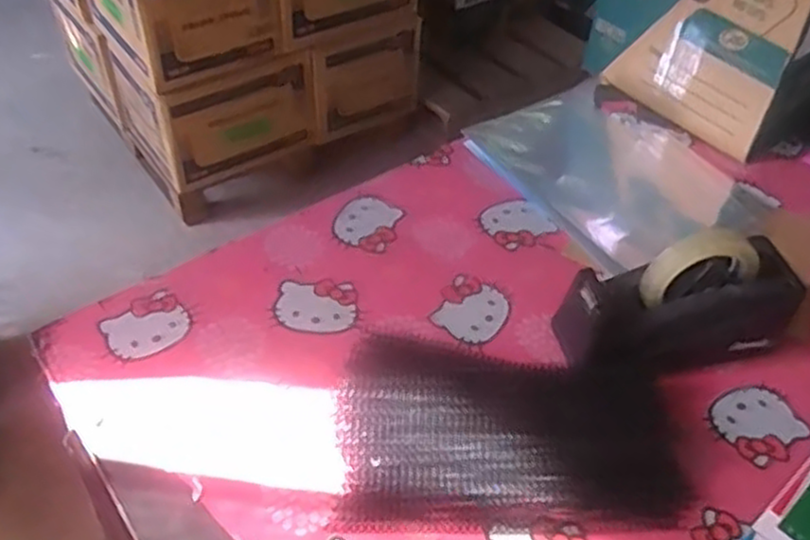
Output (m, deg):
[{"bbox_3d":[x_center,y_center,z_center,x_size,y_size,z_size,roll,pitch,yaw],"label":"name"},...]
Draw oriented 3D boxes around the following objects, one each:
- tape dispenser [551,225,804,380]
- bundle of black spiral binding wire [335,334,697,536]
[{"bbox_3d":[0.245,0.034,0.687,0.206,0.121,0.080,-10,48,-13],"label":"tape dispenser"},{"bbox_3d":[0.087,0.128,0.643,0.274,0.040,0.183,3,46,-1],"label":"bundle of black spiral binding wire"}]

